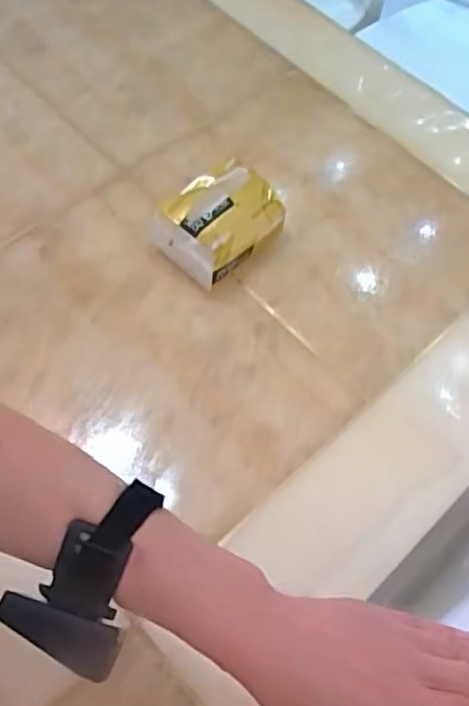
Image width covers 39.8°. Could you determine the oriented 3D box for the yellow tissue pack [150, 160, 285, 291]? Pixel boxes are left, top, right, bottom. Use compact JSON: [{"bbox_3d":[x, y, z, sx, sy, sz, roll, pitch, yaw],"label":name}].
[{"bbox_3d":[-0.018,-0.141,0.709,0.099,0.077,0.112,42,67,17],"label":"yellow tissue pack"}]

